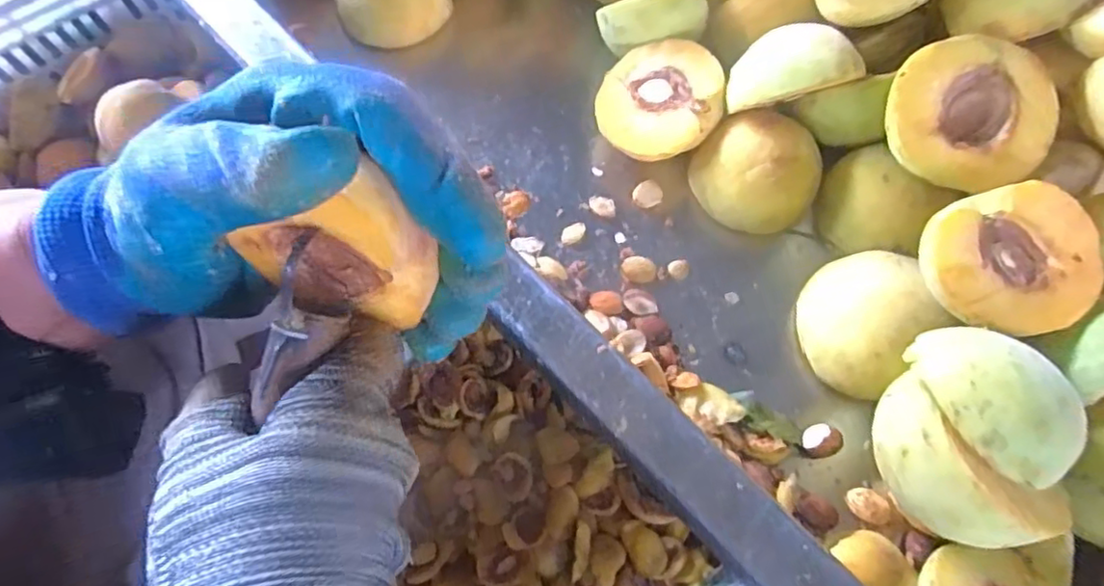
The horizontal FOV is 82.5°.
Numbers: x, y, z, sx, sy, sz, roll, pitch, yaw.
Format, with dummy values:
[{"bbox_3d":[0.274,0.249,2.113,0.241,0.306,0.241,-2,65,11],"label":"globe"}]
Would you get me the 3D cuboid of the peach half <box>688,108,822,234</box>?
[{"bbox_3d":[0.103,-0.064,0.317,0.060,0.034,0.056,-1,67,1],"label":"peach half"}]

